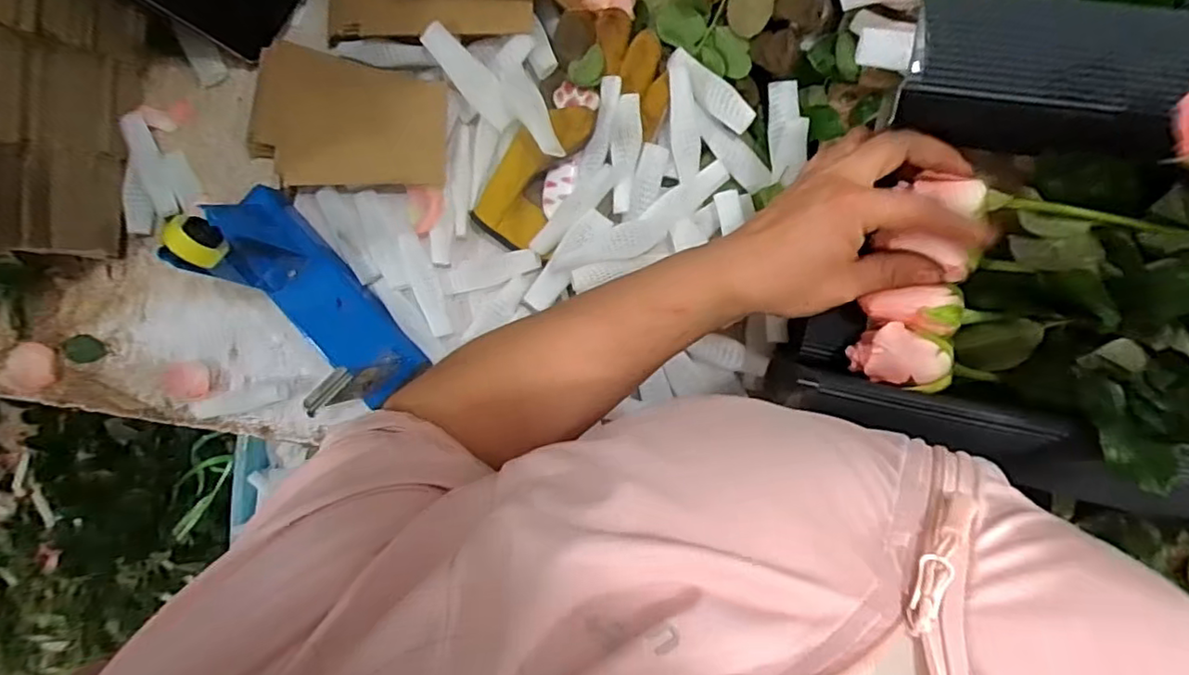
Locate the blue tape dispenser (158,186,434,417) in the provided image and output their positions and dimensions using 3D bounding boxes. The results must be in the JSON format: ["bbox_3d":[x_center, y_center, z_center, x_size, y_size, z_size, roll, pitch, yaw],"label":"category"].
[{"bbox_3d":[-0.234,-0.033,0.471,0.066,0.120,0.200,-41,88,7],"label":"blue tape dispenser"}]

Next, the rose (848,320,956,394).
[{"bbox_3d":[0.168,0.011,0.333,0.044,0.028,0.033,23,95,5],"label":"rose"}]

